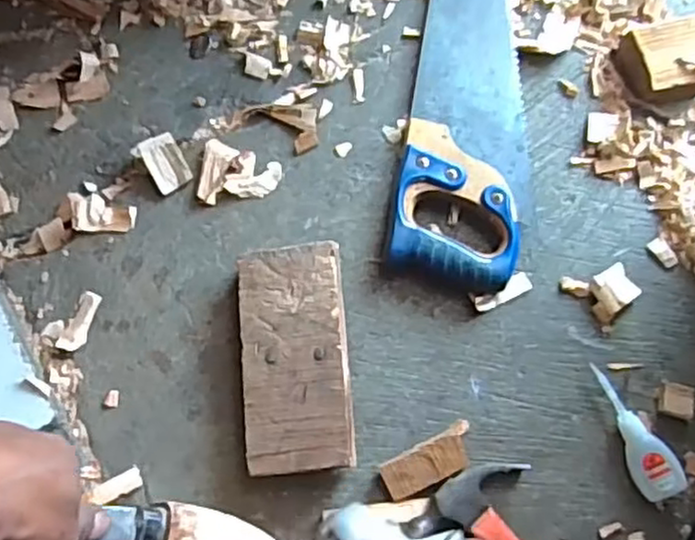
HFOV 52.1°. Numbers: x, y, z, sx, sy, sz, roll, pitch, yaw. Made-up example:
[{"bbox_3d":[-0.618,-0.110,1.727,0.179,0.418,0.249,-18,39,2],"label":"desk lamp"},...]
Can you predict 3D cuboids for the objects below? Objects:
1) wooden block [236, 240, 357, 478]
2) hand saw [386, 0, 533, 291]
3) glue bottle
[{"bbox_3d":[-0.041,0.069,0.558,0.081,0.040,0.170,-4,75,-1],"label":"wooden block"},{"bbox_3d":[0.123,-0.210,0.637,0.110,0.029,0.463,10,75,3],"label":"hand saw"},{"bbox_3d":[0.218,0.125,0.549,0.033,0.020,0.106,-27,77,-7],"label":"glue bottle"}]

